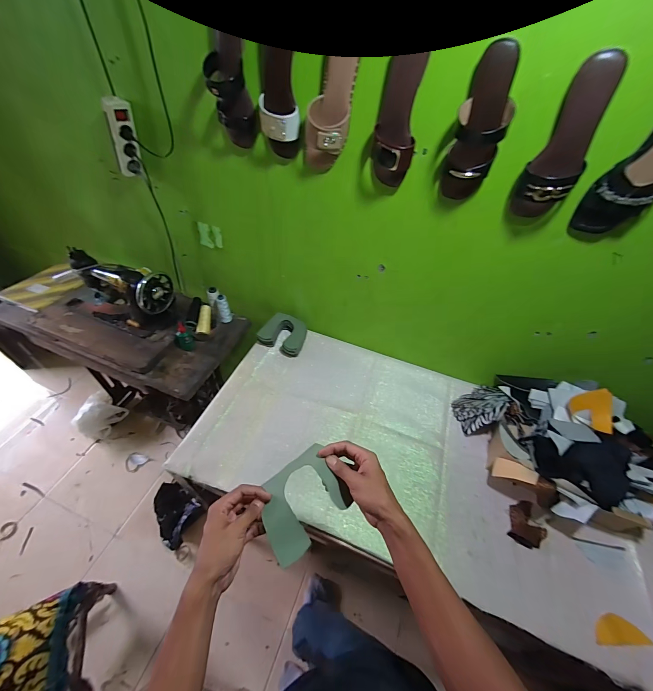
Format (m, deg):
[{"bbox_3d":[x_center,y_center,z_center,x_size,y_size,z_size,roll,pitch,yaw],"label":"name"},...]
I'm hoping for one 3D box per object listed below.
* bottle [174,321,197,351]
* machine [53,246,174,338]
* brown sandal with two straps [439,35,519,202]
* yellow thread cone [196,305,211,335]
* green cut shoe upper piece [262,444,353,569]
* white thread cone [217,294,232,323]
[{"bbox_3d":[-0.485,-0.027,1.025,0.060,0.085,0.061,-23,54,-25],"label":"bottle"},{"bbox_3d":[-0.714,-0.183,1.040,0.345,0.223,0.148,16,48,8],"label":"machine"},{"bbox_3d":[0.282,-0.391,0.558,0.088,0.226,0.056,21,49,13],"label":"brown sandal with two straps"},{"bbox_3d":[-0.434,-0.093,1.071,0.043,0.044,0.118,1,74,-6],"label":"yellow thread cone"},{"bbox_3d":[-0.038,0.234,0.458,0.132,0.049,0.110,-28,56,-28],"label":"green cut shoe upper piece"},{"bbox_3d":[-0.381,-0.137,1.115,0.046,0.113,0.041,-19,32,-21],"label":"white thread cone"}]

